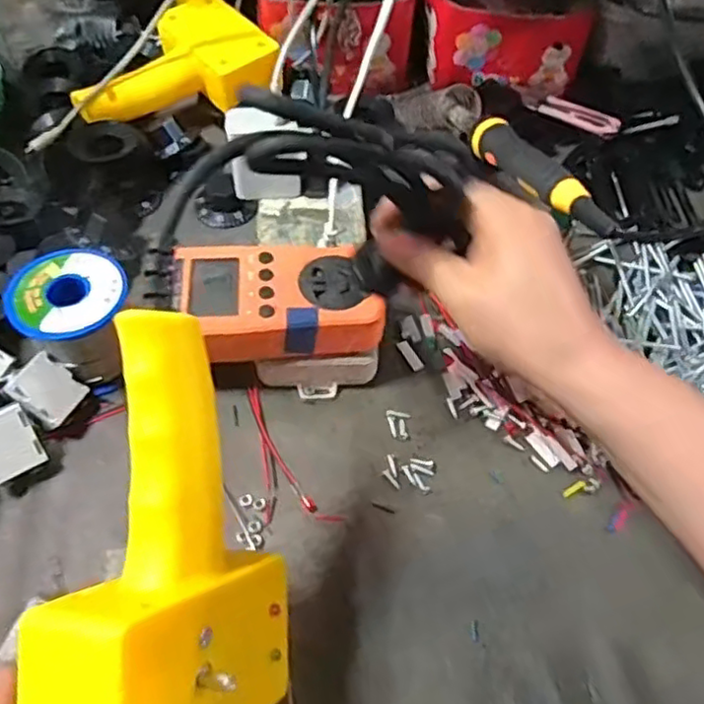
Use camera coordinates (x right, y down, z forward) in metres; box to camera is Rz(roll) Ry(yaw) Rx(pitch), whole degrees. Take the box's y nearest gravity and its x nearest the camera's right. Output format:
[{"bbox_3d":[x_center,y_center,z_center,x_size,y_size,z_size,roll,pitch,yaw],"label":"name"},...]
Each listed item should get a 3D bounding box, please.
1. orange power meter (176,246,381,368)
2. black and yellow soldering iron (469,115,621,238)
[{"bbox_3d":[-0.042,-0.032,0.388,0.111,0.030,0.066,-6,56,-7],"label":"orange power meter"},{"bbox_3d":[0.100,-0.094,0.346,0.019,0.018,0.135,-10,38,-11],"label":"black and yellow soldering iron"}]

